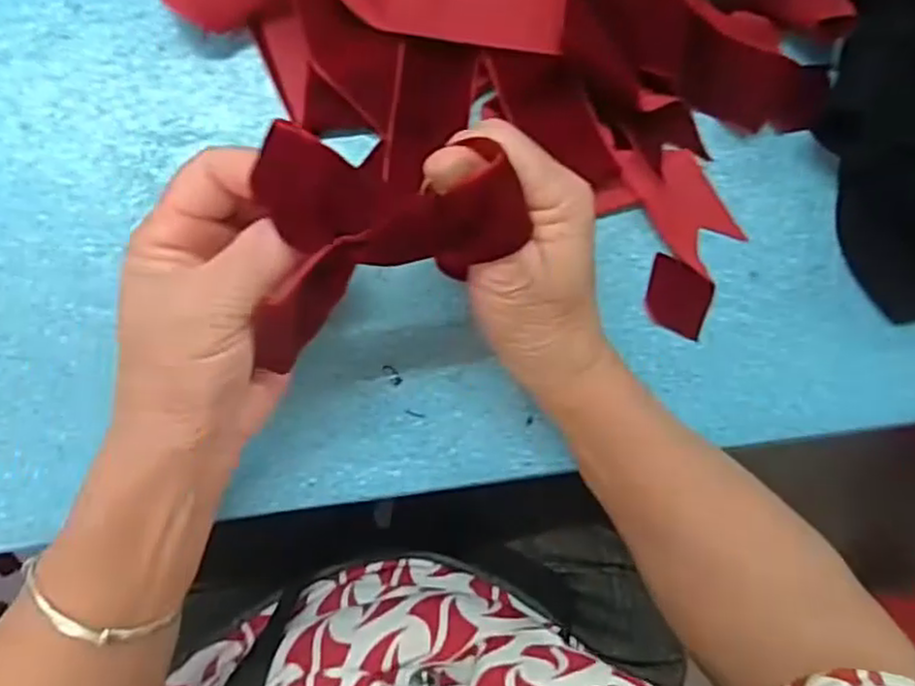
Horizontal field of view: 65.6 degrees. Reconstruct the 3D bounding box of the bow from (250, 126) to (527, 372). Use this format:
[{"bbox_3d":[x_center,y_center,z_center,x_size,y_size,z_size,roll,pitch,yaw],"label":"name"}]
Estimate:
[{"bbox_3d":[-0.024,-0.028,0.251,0.093,0.043,0.075,4,87,-6],"label":"bow"}]

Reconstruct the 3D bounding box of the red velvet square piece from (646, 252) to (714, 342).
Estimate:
[{"bbox_3d":[0.113,-0.024,0.358,0.036,0.007,0.033,24,85,-5],"label":"red velvet square piece"}]

